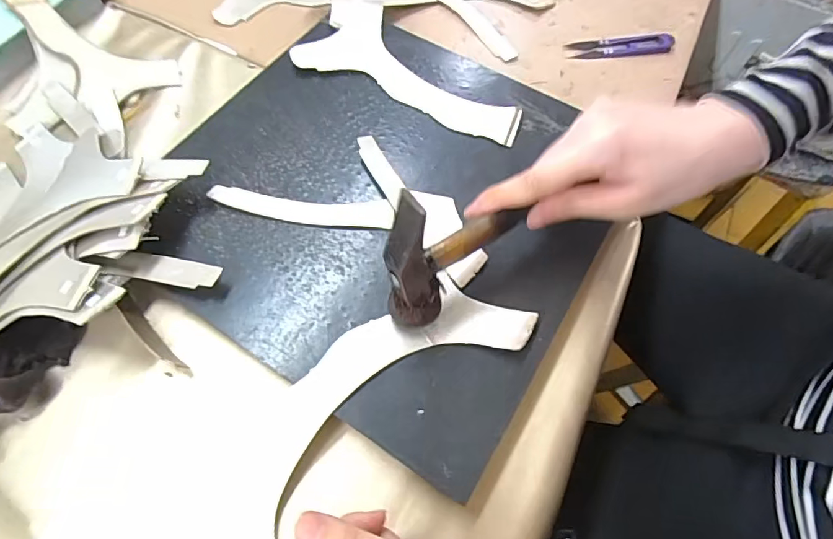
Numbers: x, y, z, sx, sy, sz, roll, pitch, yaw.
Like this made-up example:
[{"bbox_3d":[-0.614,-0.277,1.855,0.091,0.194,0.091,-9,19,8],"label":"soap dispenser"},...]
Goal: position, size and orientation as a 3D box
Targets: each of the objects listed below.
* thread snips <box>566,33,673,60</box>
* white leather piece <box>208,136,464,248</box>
[{"bbox_3d":[0.195,-0.214,0.466,0.099,0.008,0.021,-4,63,-5],"label":"thread snips"},{"bbox_3d":[-0.051,-0.062,0.350,0.167,0.006,0.076,10,63,3],"label":"white leather piece"}]

